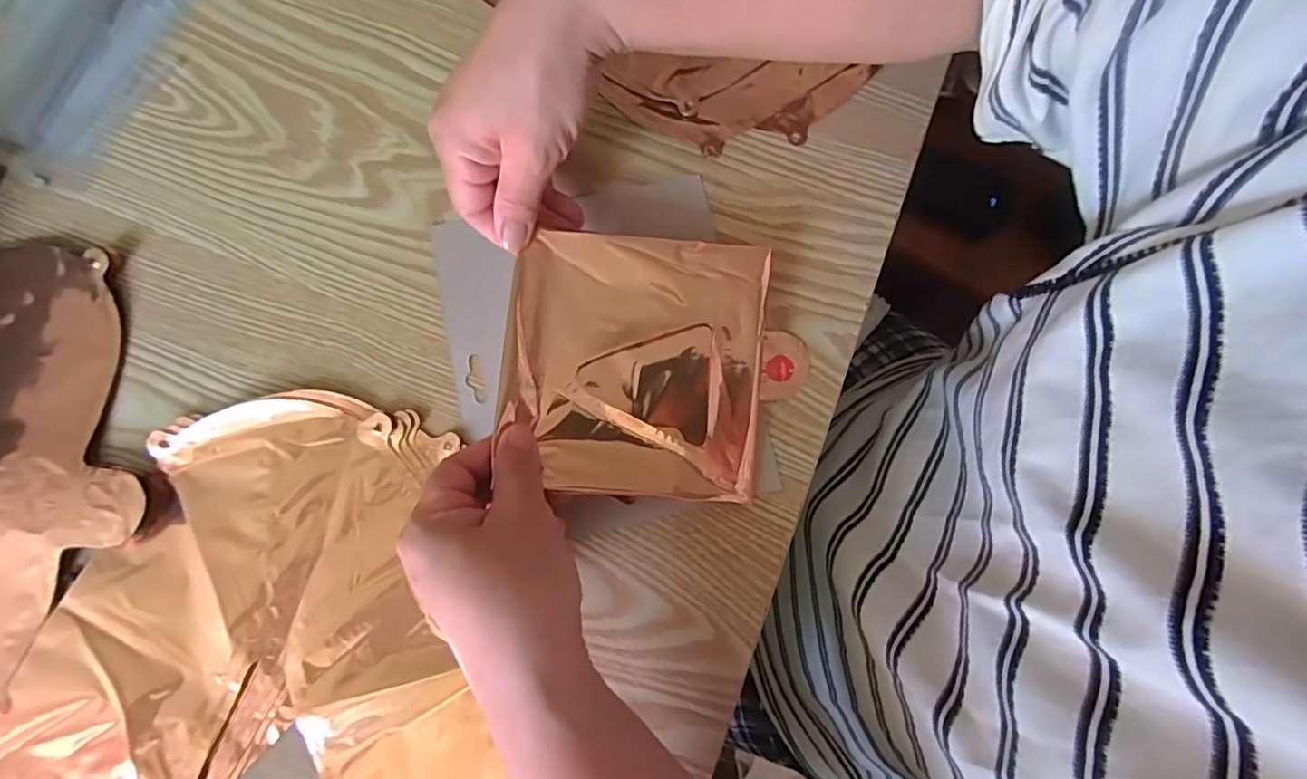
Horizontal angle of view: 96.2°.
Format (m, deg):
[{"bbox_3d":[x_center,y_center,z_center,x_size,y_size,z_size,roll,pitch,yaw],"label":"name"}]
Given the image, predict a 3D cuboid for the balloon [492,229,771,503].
[{"bbox_3d":[-0.009,-0.014,0.311,0.133,0.020,0.136,4,79,0],"label":"balloon"}]

